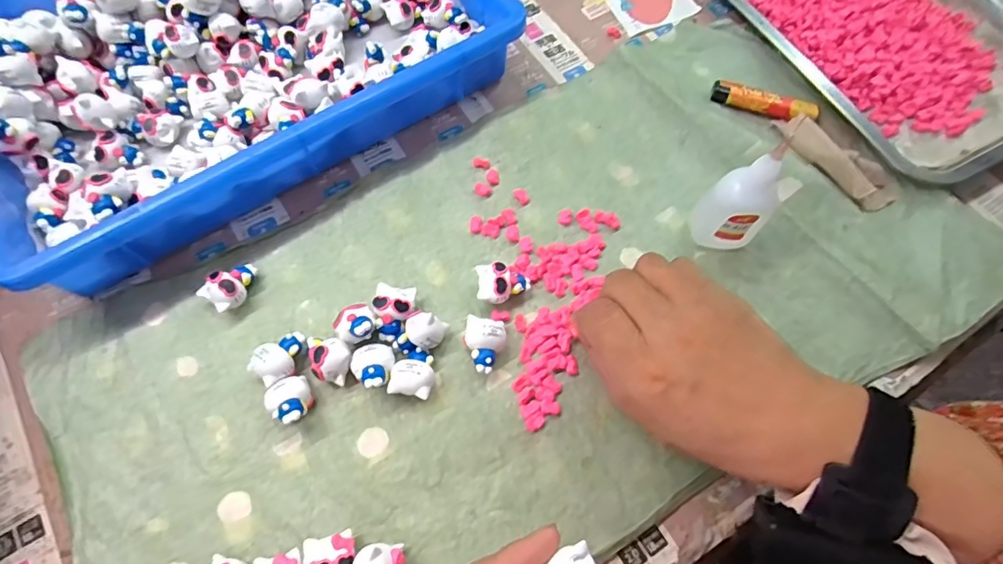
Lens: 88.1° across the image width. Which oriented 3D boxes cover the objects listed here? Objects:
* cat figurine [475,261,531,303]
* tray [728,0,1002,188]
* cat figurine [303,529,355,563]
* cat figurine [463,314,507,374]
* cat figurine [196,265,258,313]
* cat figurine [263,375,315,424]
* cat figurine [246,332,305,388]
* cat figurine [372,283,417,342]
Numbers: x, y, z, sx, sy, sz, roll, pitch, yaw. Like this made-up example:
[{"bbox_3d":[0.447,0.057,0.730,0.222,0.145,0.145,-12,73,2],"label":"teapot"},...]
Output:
[{"bbox_3d":[0.002,0.001,0.338,0.034,0.021,0.026,-4,68,-3],"label":"cat figurine"},{"bbox_3d":[0.300,-0.223,0.426,0.184,0.031,0.308,-27,71,-12],"label":"tray"},{"bbox_3d":[-0.088,0.151,0.272,0.023,0.023,0.034,-14,69,-7],"label":"cat figurine"},{"bbox_3d":[-0.011,0.040,0.320,0.025,0.022,0.032,8,68,2],"label":"cat figurine"},{"bbox_3d":[-0.173,0.003,0.335,0.023,0.021,0.034,38,72,13],"label":"cat figurine"},{"bbox_3d":[-0.123,0.071,0.304,0.025,0.023,0.027,-23,70,-10],"label":"cat figurine"},{"bbox_3d":[-0.133,0.048,0.316,0.033,0.020,0.024,-31,72,-13],"label":"cat figurine"},{"bbox_3d":[-0.068,0.019,0.327,0.024,0.021,0.034,6,68,1],"label":"cat figurine"}]

